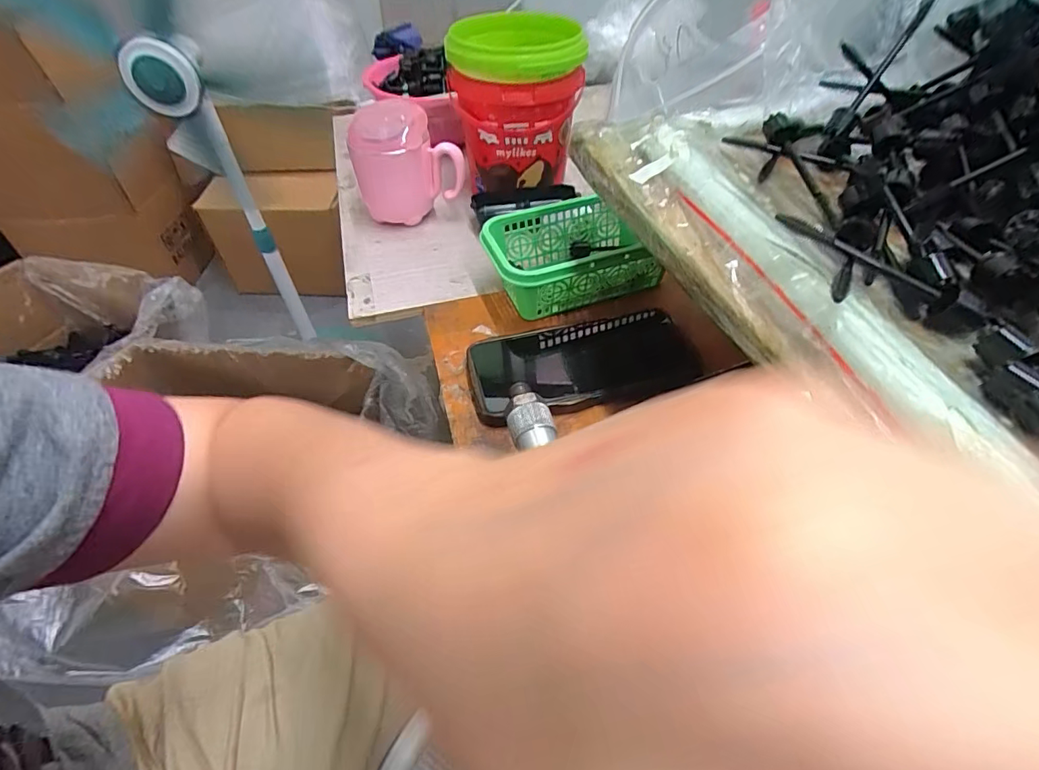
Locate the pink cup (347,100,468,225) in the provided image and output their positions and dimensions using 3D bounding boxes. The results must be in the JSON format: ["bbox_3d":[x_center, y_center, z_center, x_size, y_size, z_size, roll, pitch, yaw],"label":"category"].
[{"bbox_3d":[-0.116,-0.224,0.511,0.100,0.104,0.071,-16,50,-13],"label":"pink cup"}]

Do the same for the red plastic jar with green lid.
[{"bbox_3d":[-0.005,-0.286,0.529,0.123,0.159,0.123,-1,48,1],"label":"red plastic jar with green lid"}]

